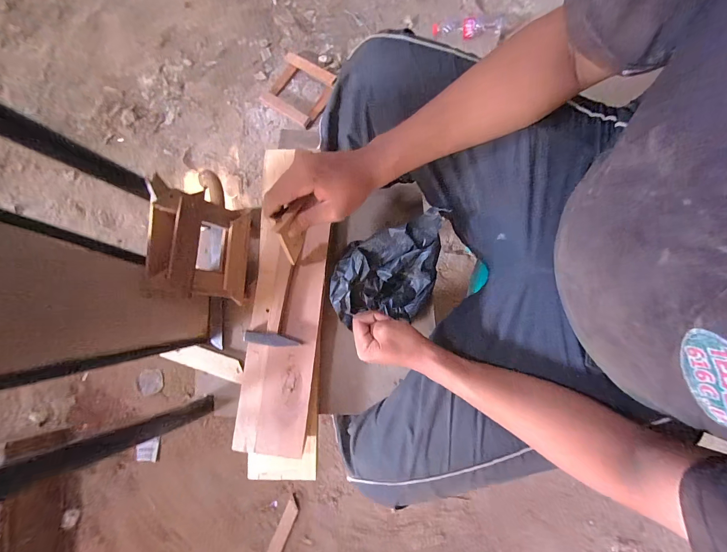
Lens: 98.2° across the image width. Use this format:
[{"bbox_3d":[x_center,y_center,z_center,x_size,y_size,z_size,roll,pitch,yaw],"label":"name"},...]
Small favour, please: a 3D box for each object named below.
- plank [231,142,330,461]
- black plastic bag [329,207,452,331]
[{"bbox_3d":[-0.127,0.022,0.525,0.122,0.025,0.504,3,78,2],"label":"plank"},{"bbox_3d":[0.035,-0.012,0.508,0.188,0.057,0.164,-11,116,7],"label":"black plastic bag"}]

